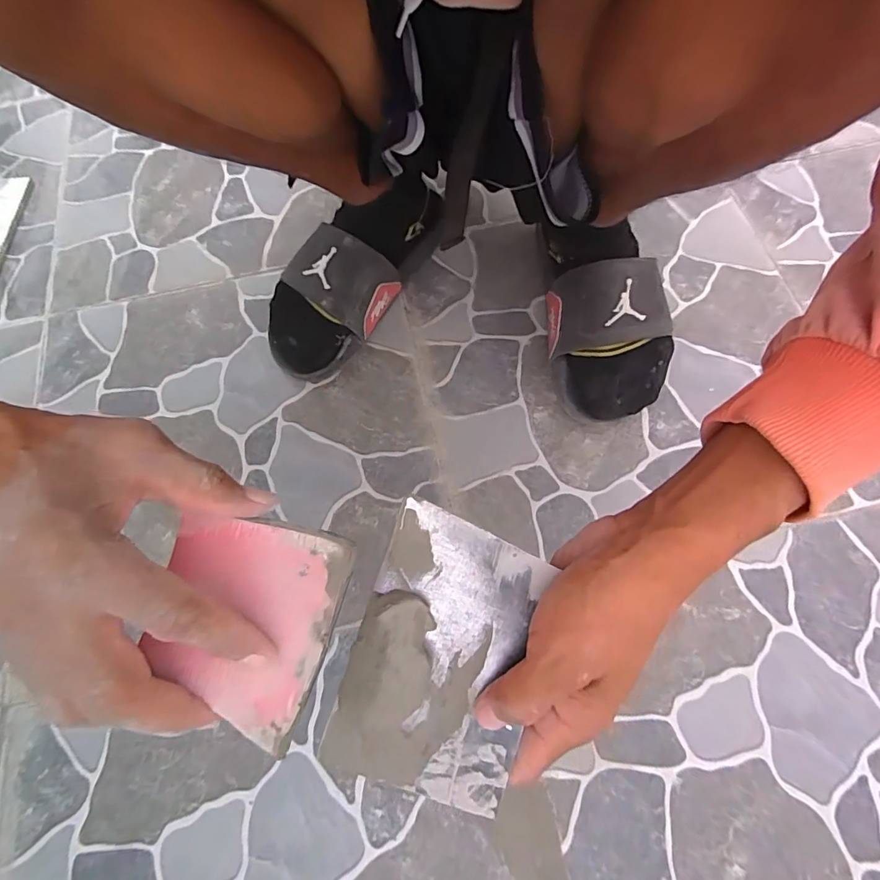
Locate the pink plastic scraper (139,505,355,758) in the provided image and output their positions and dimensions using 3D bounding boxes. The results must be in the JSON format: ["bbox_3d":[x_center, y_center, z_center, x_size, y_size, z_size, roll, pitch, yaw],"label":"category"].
[{"bbox_3d":[-0.089,0.083,0.218,0.077,0.012,0.095,15,86,0],"label":"pink plastic scraper"}]

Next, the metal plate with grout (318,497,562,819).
[{"bbox_3d":[-0.001,0.107,0.236,0.087,0.013,0.134,14,86,10],"label":"metal plate with grout"}]

